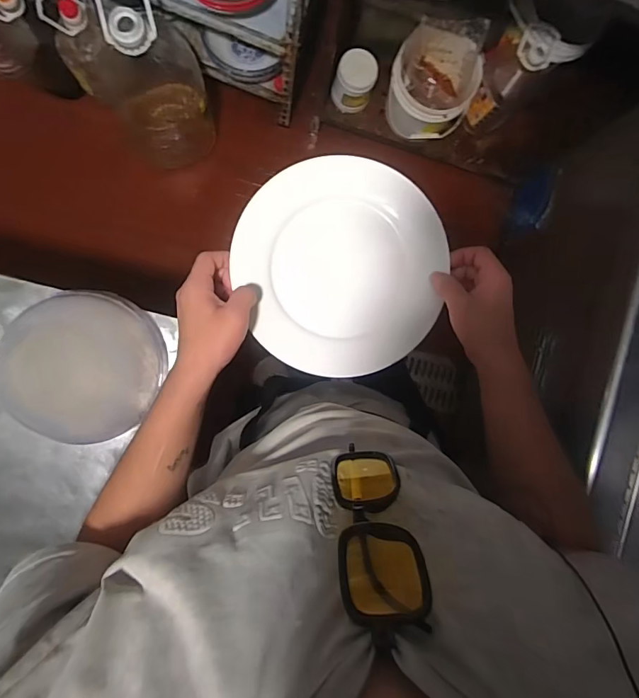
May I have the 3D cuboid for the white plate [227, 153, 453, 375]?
[{"bbox_3d":[0.026,-0.094,0.492,0.231,0.034,0.242,0,92,-6],"label":"white plate"}]

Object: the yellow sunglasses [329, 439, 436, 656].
[{"bbox_3d":[0.031,0.111,0.258,0.044,0.131,0.030,5,114,-6],"label":"yellow sunglasses"}]

